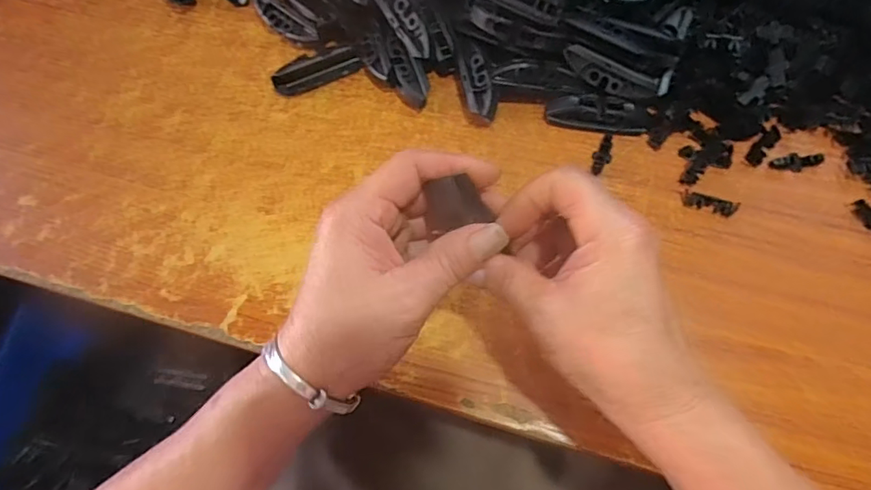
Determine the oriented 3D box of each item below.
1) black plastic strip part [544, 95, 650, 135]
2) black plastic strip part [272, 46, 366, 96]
[{"bbox_3d":[0.117,-0.094,0.376,0.071,0.021,0.021,7,69,5],"label":"black plastic strip part"},{"bbox_3d":[-0.092,-0.138,0.406,0.070,0.018,0.017,-22,69,-6],"label":"black plastic strip part"}]

